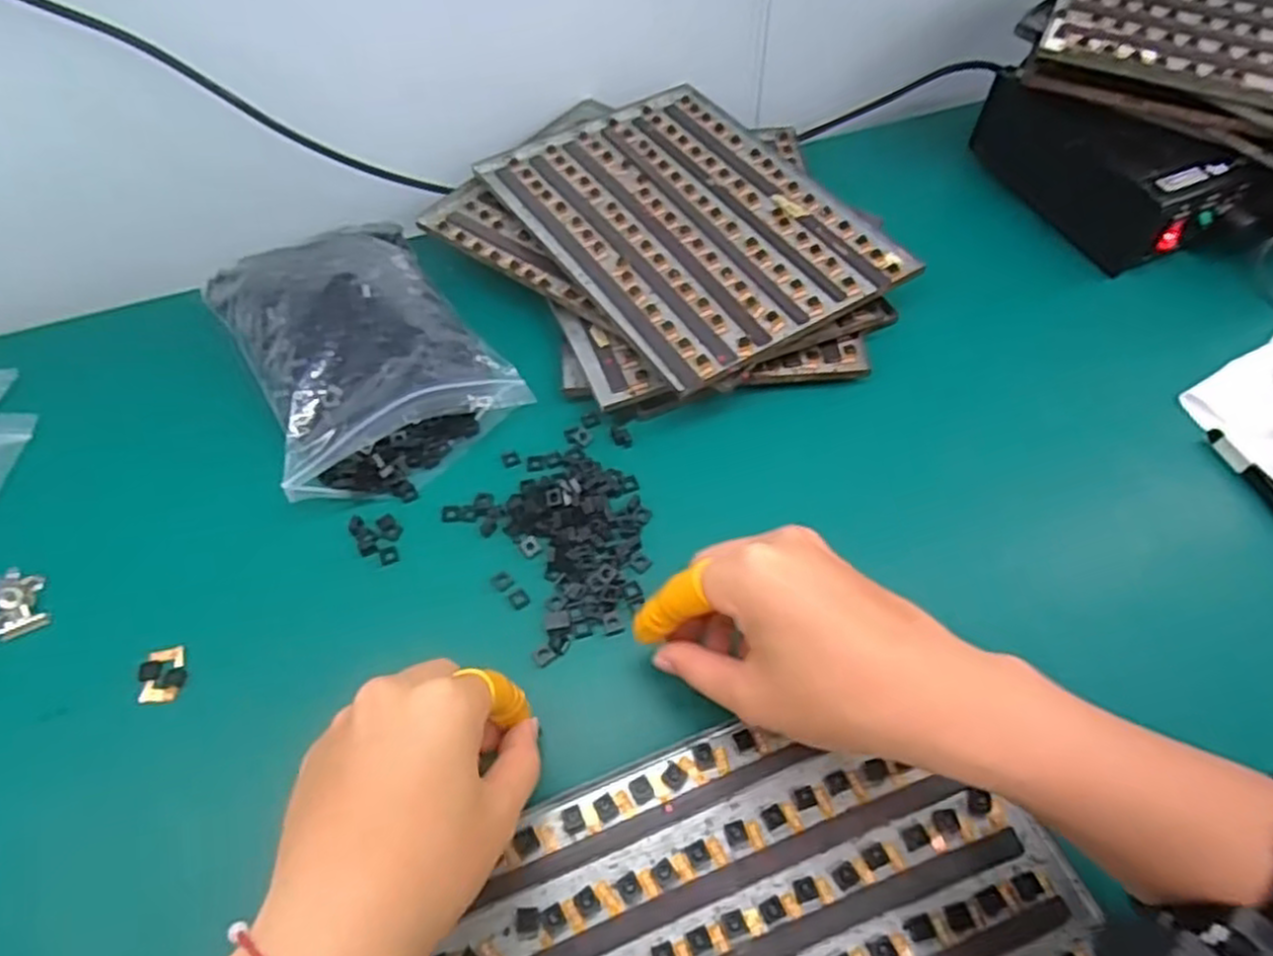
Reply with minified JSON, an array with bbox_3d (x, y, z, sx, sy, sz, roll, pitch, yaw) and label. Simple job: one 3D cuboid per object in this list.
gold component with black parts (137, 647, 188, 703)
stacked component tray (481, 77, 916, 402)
[{"bbox_3d":[-0.224,0.093,0.360,0.019,0.007,0.025,-18,57,-10],"label":"gold component with black parts"},{"bbox_3d":[0.030,-0.168,0.494,0.177,0.012,0.250,-29,59,-16],"label":"stacked component tray"}]

